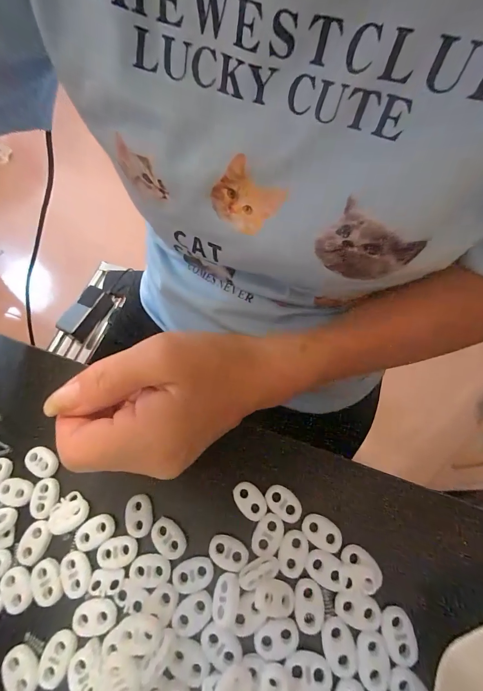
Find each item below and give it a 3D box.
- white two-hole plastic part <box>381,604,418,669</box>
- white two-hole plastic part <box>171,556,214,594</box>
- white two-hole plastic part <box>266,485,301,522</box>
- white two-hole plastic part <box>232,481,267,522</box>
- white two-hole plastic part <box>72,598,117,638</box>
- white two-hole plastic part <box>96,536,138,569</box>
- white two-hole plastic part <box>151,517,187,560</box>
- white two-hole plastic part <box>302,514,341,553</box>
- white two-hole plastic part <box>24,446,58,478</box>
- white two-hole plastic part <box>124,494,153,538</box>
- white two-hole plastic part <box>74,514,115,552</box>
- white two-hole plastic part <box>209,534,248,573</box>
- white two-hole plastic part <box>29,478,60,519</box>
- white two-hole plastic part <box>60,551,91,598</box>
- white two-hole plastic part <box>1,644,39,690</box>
[{"bbox_3d":[0.078,0.143,0.151,0.015,0.004,0.023,-10,64,-2],"label":"white two-hole plastic part"},{"bbox_3d":[-0.027,0.125,0.168,0.022,0.004,0.014,-17,65,-5],"label":"white two-hole plastic part"},{"bbox_3d":[0.024,0.092,0.181,0.022,0.004,0.015,33,71,17],"label":"white two-hole plastic part"},{"bbox_3d":[0.005,0.092,0.184,0.022,0.004,0.015,41,73,20],"label":"white two-hole plastic part"},{"bbox_3d":[-0.078,0.144,0.163,0.021,0.004,0.016,-14,65,-3],"label":"white two-hole plastic part"},{"bbox_3d":[-0.071,0.117,0.175,0.022,0.004,0.015,-9,64,-1],"label":"white two-hole plastic part"},{"bbox_3d":[-0.042,0.111,0.177,0.022,0.004,0.016,40,73,19],"label":"white two-hole plastic part"},{"bbox_3d":[0.046,0.105,0.174,0.022,0.004,0.014,28,69,15],"label":"white two-hole plastic part"},{"bbox_3d":[-0.129,0.075,0.200,0.021,0.004,0.016,24,68,14],"label":"white two-hole plastic part"},{"bbox_3d":[-0.061,0.102,0.186,0.015,0.006,0.022,-13,65,-3],"label":"white two-hole plastic part"},{"bbox_3d":[-0.087,0.109,0.180,0.023,0.004,0.015,-32,67,-11],"label":"white two-hole plastic part"},{"bbox_3d":[-0.008,0.115,0.171,0.022,0.004,0.015,18,67,12],"label":"white two-hole plastic part"},{"bbox_3d":[-0.122,0.093,0.189,0.016,0.004,0.022,-7,64,0],"label":"white two-hole plastic part"},{"bbox_3d":[-0.093,0.127,0.172,0.015,0.004,0.022,-22,65,-7],"label":"white two-hole plastic part"},{"bbox_3d":[-0.112,0.165,0.155,0.017,0.004,0.022,-35,67,-13],"label":"white two-hole plastic part"}]

